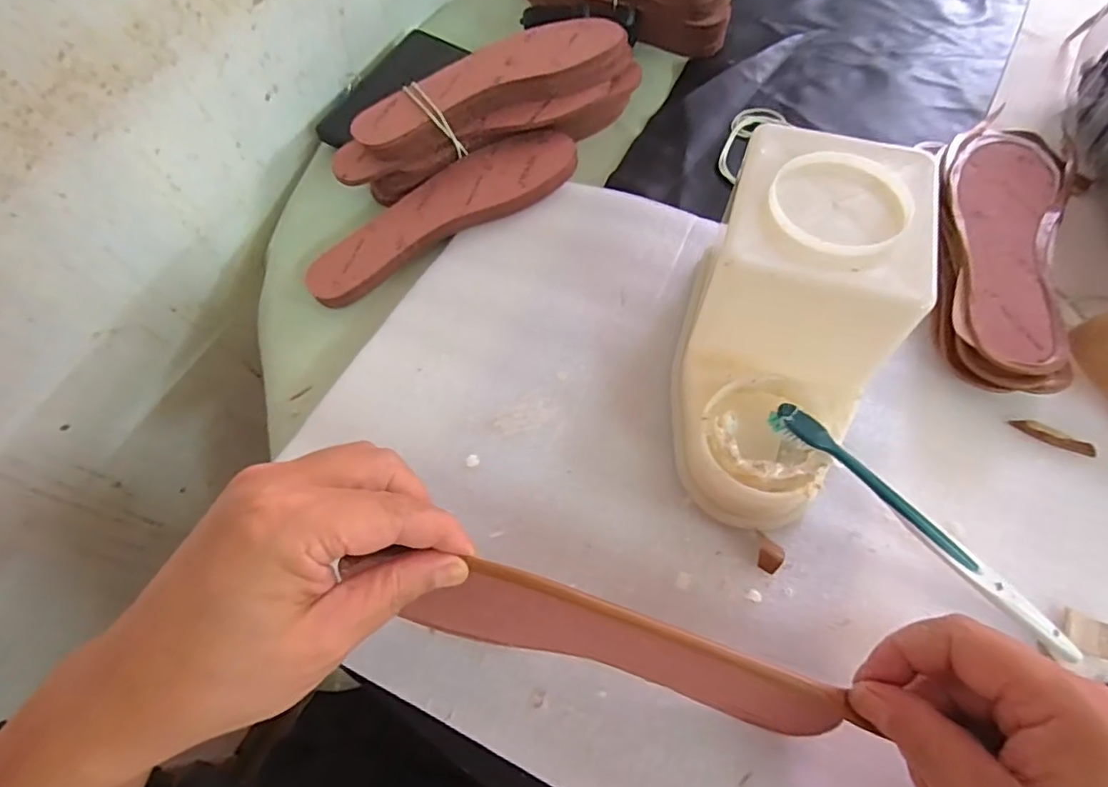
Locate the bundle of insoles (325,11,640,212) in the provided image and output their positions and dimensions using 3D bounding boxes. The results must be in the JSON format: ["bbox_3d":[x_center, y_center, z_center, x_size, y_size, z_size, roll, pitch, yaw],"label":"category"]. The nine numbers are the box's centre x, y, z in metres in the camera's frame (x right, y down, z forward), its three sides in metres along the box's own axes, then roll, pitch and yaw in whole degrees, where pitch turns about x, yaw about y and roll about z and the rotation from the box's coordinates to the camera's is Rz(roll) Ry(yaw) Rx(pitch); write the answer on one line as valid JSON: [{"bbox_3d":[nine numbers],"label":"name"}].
[{"bbox_3d":[-0.055,-0.240,0.467,0.265,0.053,0.091,-26,64,-13],"label":"bundle of insoles"}]

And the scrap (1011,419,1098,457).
[{"bbox_3d":[0.300,0.026,0.336,0.046,0.006,0.009,21,64,11],"label":"scrap"}]

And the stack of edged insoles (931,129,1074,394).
[{"bbox_3d":[0.312,-0.109,0.396,0.085,0.036,0.252,21,64,11],"label":"stack of edged insoles"}]

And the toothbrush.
[{"bbox_3d":[0.188,0.069,0.287,0.185,0.012,0.014,41,68,5],"label":"toothbrush"}]

